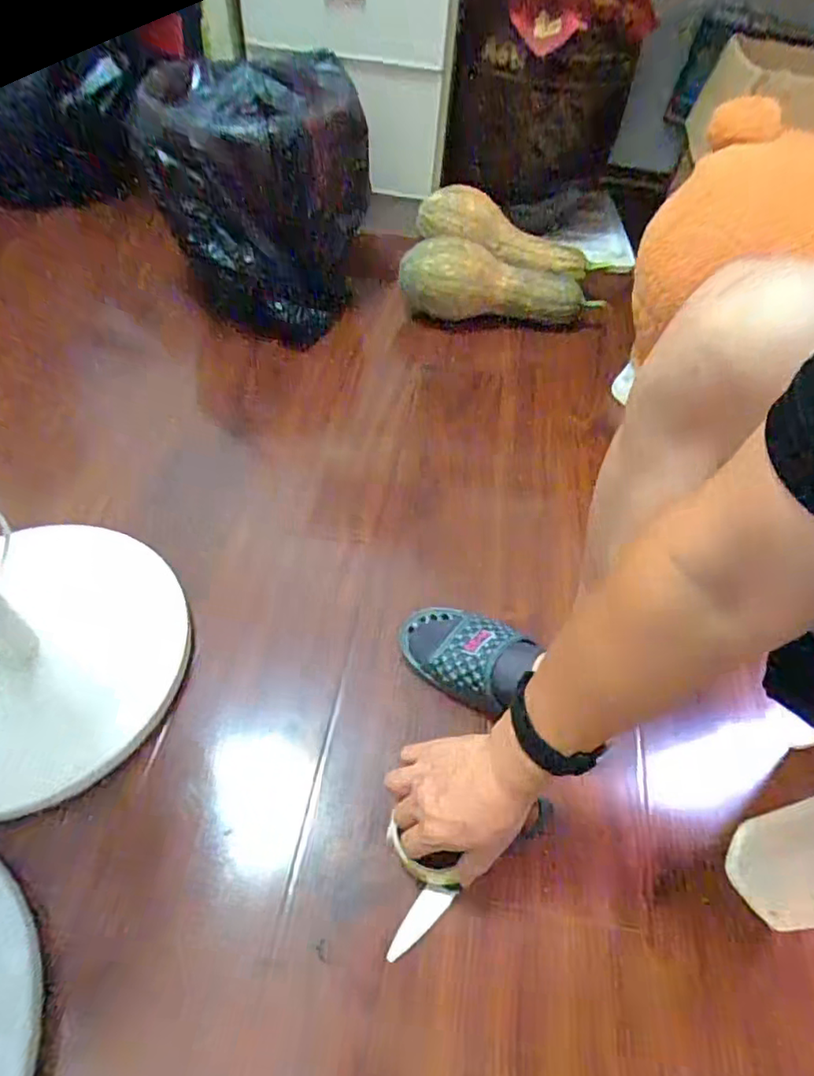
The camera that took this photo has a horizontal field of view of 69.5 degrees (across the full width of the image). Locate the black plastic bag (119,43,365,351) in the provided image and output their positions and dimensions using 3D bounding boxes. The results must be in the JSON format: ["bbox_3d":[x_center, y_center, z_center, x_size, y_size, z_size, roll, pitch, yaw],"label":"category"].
[{"bbox_3d":[-0.225,-0.572,1.000,0.254,0.328,0.326,14,54,5],"label":"black plastic bag"}]

